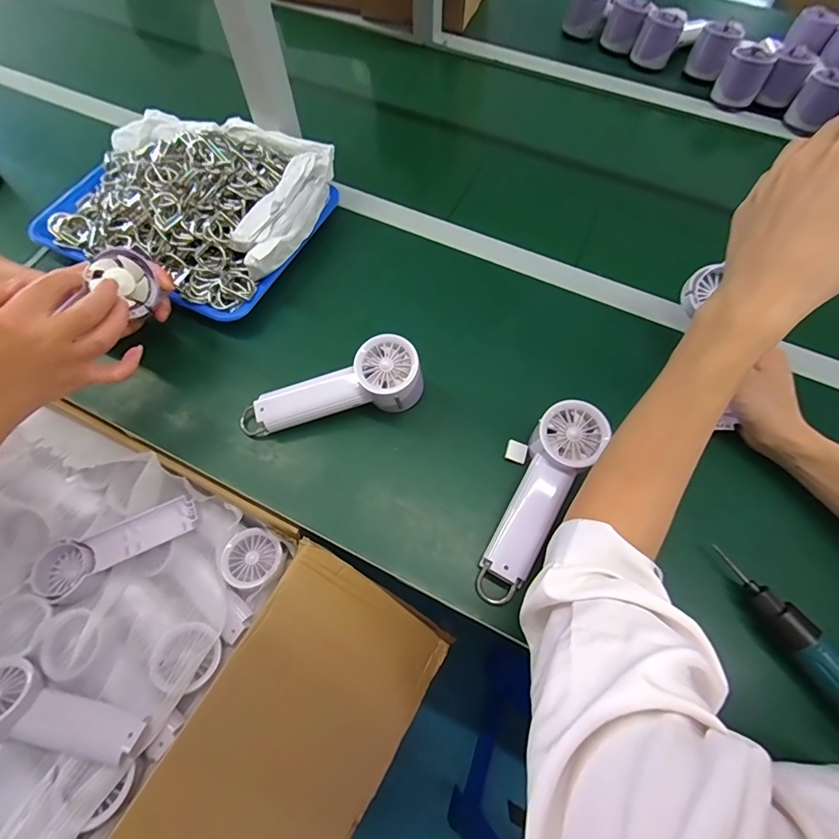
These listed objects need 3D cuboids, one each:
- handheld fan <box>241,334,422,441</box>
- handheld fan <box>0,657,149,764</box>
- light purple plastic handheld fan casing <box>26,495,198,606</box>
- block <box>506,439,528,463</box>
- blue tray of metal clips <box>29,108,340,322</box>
[{"bbox_3d":[-0.090,-0.033,0.448,0.192,0.066,0.061,-8,65,-4],"label":"handheld fan"},{"bbox_3d":[-0.336,0.271,0.394,0.172,0.030,0.064,15,66,7],"label":"handheld fan"},{"bbox_3d":[-0.320,0.140,0.469,0.169,0.024,0.060,-22,67,-10],"label":"light purple plastic handheld fan casing"},{"bbox_3d":[0.100,0.033,0.450,0.021,0.011,0.021,11,65,5],"label":"block"},{"bbox_3d":[-0.296,-0.273,0.550,0.323,0.080,0.252,21,67,9],"label":"blue tray of metal clips"}]

